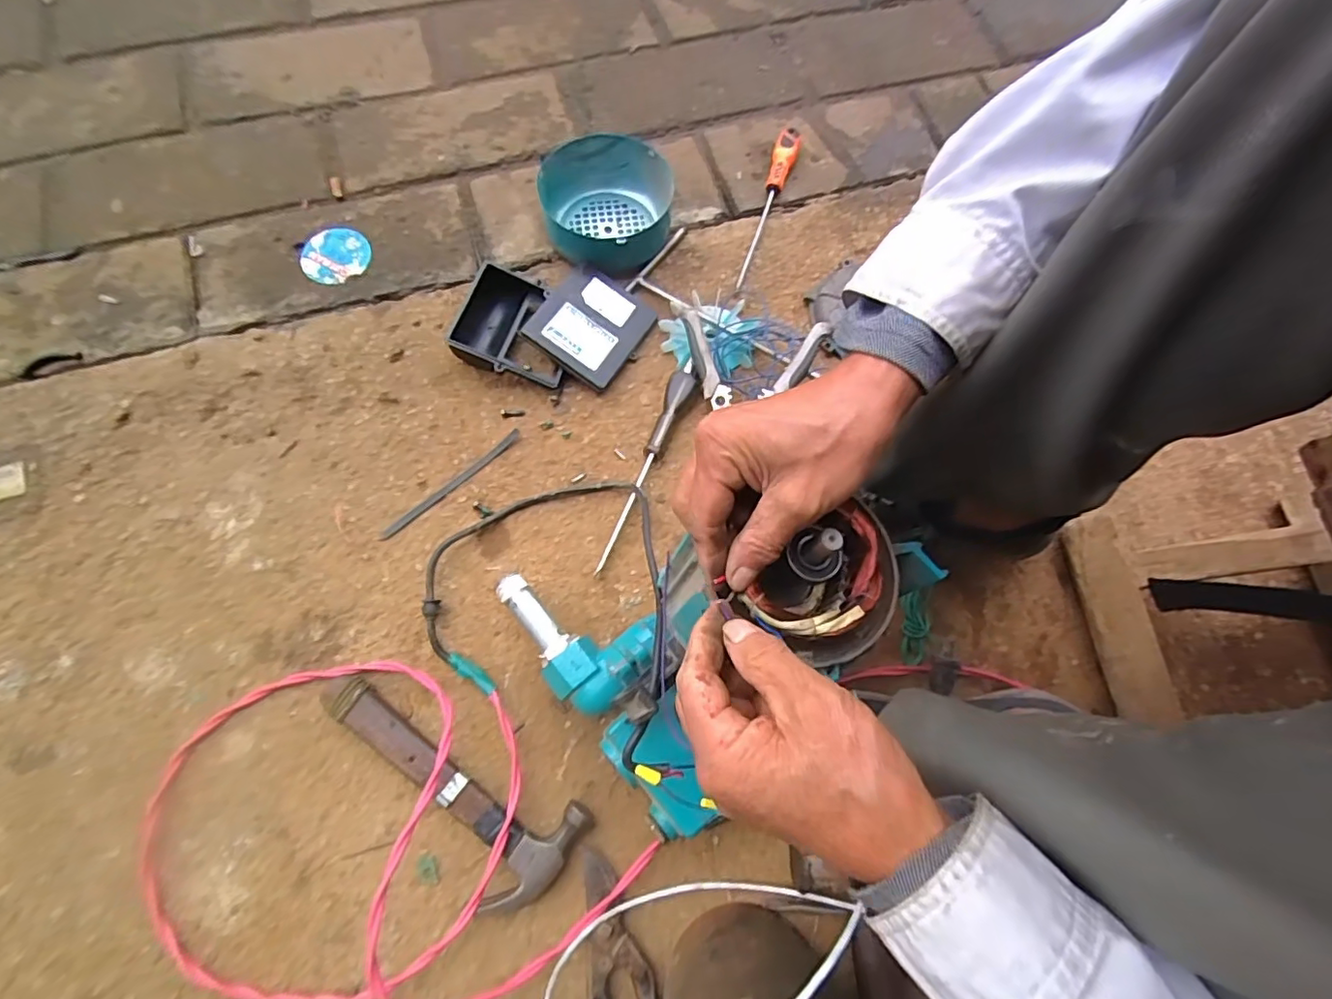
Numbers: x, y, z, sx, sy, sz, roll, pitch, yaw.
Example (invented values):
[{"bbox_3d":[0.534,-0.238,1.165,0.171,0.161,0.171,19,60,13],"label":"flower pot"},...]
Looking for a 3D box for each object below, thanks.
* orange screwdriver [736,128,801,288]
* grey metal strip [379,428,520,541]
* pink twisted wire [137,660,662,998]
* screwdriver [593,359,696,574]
[{"bbox_3d":[0.119,-0.347,0.677,0.027,0.031,0.219,18,72,4],"label":"orange screwdriver"},{"bbox_3d":[-0.209,-0.015,0.564,0.162,0.006,0.011,-40,77,-14],"label":"grey metal strip"},{"bbox_3d":[-0.212,0.259,0.432,0.407,0.076,0.257,10,71,2],"label":"pink twisted wire"},{"bbox_3d":[-0.022,-0.039,0.578,0.026,0.024,0.233,23,72,6],"label":"screwdriver"}]

